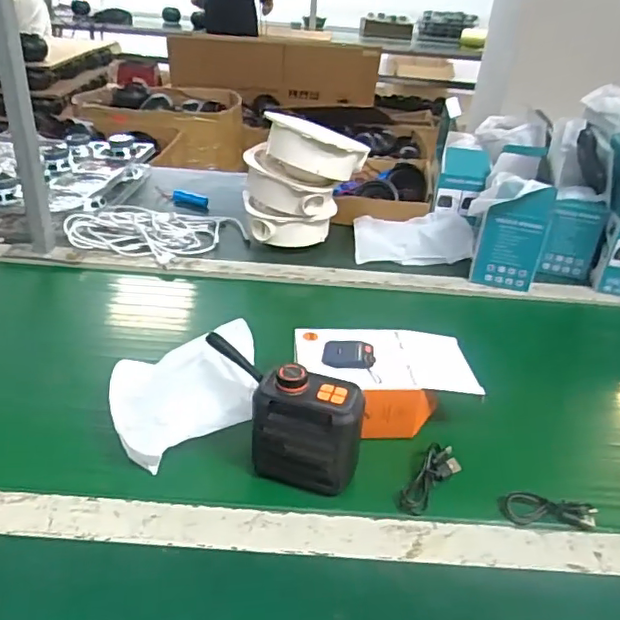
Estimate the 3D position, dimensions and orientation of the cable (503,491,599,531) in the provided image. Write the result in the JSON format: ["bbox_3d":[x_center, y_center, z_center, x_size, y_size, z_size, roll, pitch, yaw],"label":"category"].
[{"bbox_3d":[0.200,0.167,0.474,0.070,0.017,0.021,7,30,4],"label":"cable"}]

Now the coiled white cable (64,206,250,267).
[{"bbox_3d":[-0.237,-0.126,0.886,0.238,0.030,0.182,10,30,9],"label":"coiled white cable"}]

